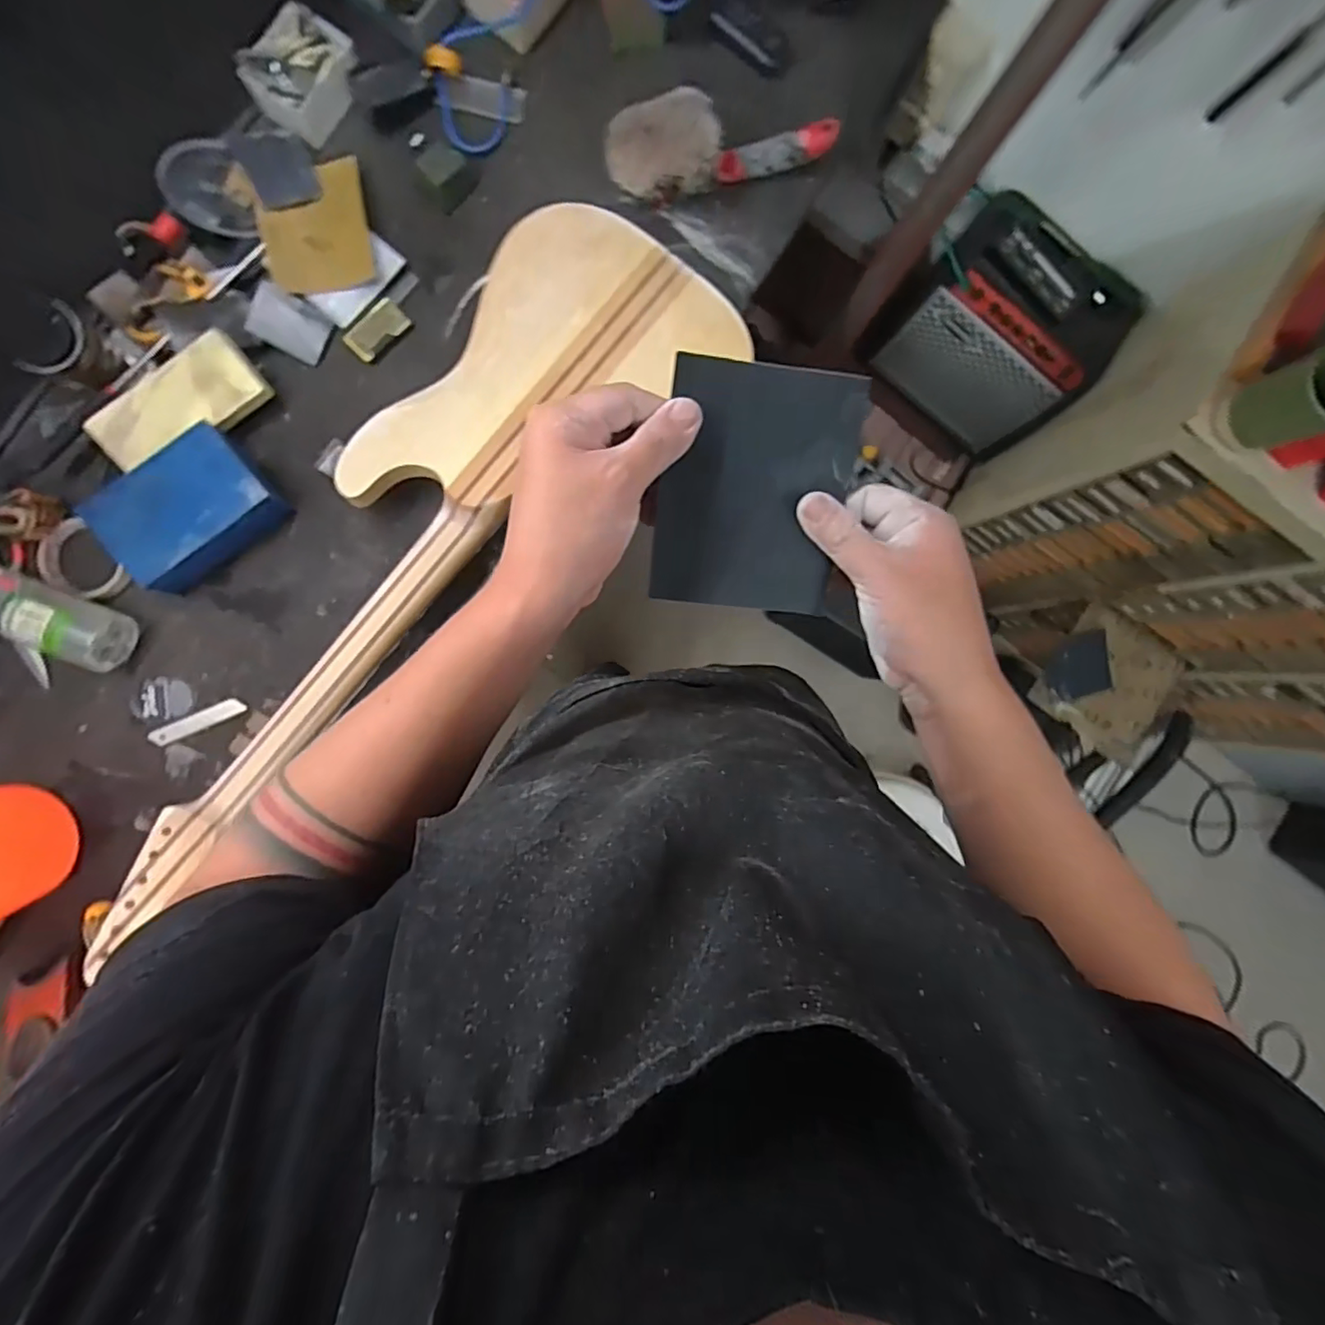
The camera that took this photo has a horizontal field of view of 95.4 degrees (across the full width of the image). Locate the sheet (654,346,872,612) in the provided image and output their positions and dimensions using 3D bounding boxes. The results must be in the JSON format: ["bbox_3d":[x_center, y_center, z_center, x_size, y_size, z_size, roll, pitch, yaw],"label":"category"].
[{"bbox_3d":[0.055,-0.102,0.360,0.111,0.010,0.136,5,106,-4],"label":"sheet"}]

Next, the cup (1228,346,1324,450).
[{"bbox_3d":[0.665,-0.275,0.634,0.076,0.088,0.076,0,90,-6],"label":"cup"}]

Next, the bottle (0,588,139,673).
[{"bbox_3d":[-0.660,-0.052,0.626,0.174,0.063,0.060,23,87,-6],"label":"bottle"}]

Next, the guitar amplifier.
[{"bbox_3d":[0.554,-0.560,1.017,0.328,0.266,0.209,33,86,-5],"label":"guitar amplifier"}]

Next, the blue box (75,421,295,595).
[{"bbox_3d":[-0.510,-0.164,0.649,0.165,0.058,0.111,-41,94,-5],"label":"blue box"}]

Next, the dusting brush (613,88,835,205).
[{"bbox_3d":[0.069,-0.606,0.702,0.274,0.086,0.092,-22,92,-6],"label":"dusting brush"}]

